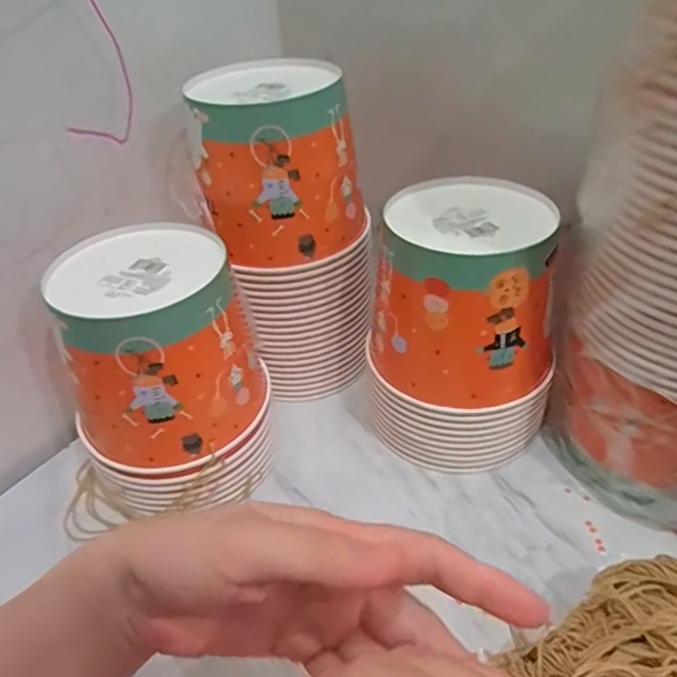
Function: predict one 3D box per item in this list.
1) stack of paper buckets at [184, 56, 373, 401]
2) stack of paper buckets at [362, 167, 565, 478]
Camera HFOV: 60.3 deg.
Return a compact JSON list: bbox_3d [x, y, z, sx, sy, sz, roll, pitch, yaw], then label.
[{"bbox_3d":[-0.049,-0.098,0.553,0.134,0.275,0.132,-10,39,-7],"label":"stack of paper buckets"},{"bbox_3d":[0.107,-0.014,0.495,0.148,0.191,0.140,10,42,18],"label":"stack of paper buckets"}]

